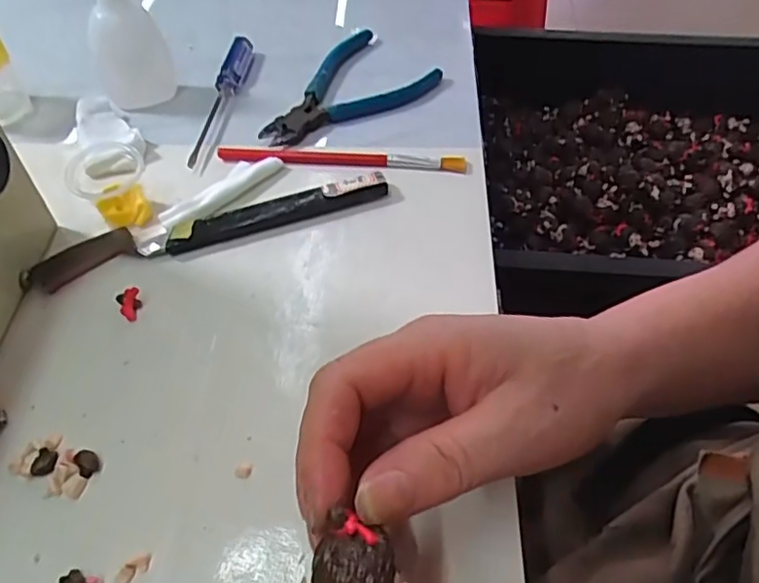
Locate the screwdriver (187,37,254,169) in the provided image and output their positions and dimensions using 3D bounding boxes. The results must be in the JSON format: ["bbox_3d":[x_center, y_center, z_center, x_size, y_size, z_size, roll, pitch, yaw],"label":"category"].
[{"bbox_3d":[-0.103,-0.125,0.404,0.015,0.017,0.123,6,53,6],"label":"screwdriver"}]

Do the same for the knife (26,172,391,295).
[{"bbox_3d":[-0.115,-0.037,0.335,0.145,0.008,0.028,-30,57,-20],"label":"knife"}]

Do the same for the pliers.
[{"bbox_3d":[-0.026,-0.128,0.404,0.116,0.015,0.069,-38,60,-24],"label":"pliers"}]

